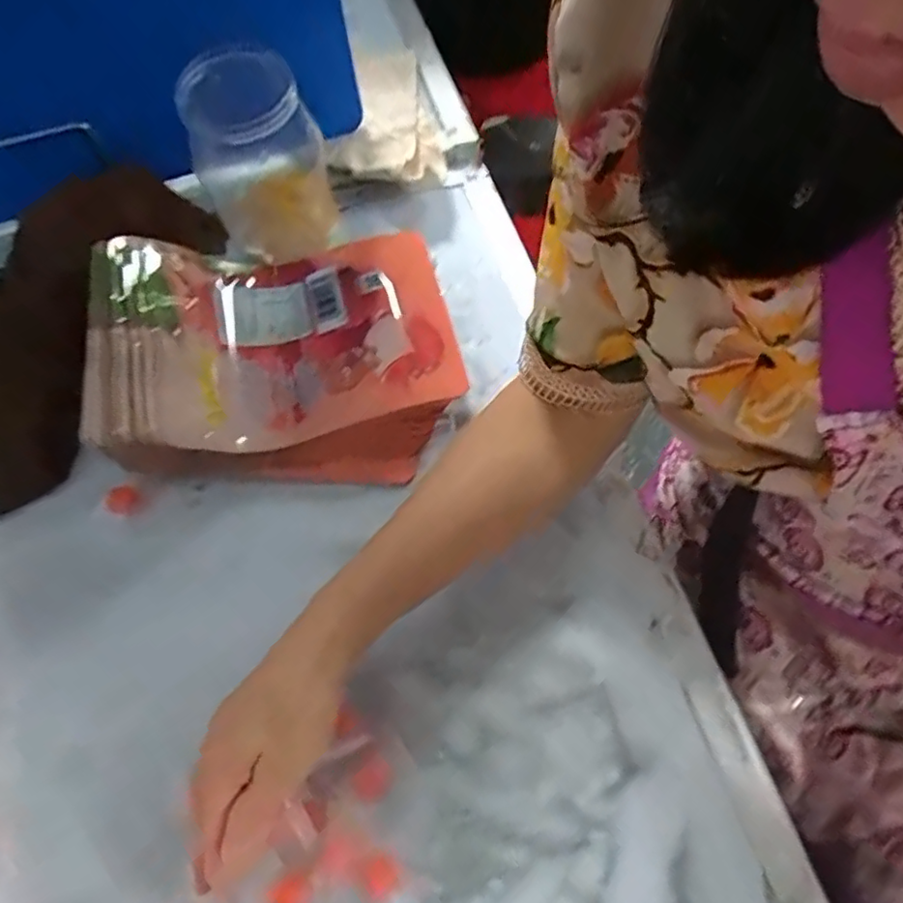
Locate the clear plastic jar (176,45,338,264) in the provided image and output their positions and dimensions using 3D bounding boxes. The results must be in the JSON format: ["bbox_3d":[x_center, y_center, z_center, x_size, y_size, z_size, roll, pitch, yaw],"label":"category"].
[{"bbox_3d":[-0.147,-0.229,0.464,0.091,0.110,0.097,-1,67,3],"label":"clear plastic jar"}]

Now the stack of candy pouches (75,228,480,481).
[{"bbox_3d":[-0.117,-0.076,0.438,0.237,0.095,0.184,-10,66,-1],"label":"stack of candy pouches"}]

